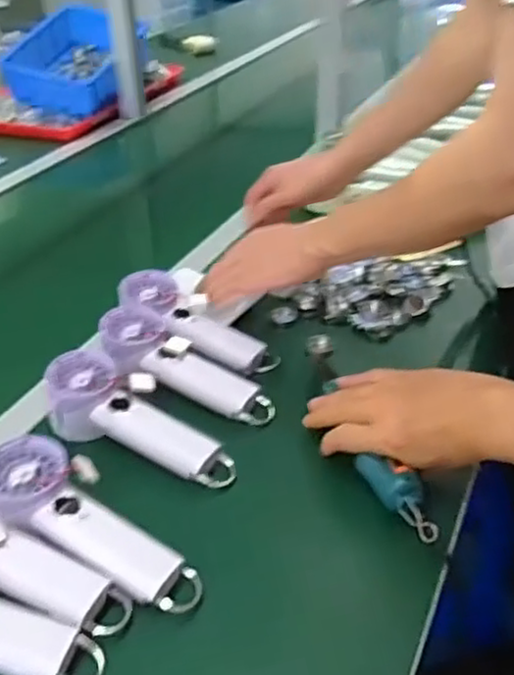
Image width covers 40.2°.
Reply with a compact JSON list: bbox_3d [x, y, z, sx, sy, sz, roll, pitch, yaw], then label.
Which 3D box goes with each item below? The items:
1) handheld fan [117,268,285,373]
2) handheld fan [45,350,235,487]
[{"bbox_3d":[-0.070,-0.016,0.764,0.202,0.031,0.075,34,47,23],"label":"handheld fan"},{"bbox_3d":[-0.105,0.071,0.644,0.195,0.051,0.074,13,37,19],"label":"handheld fan"}]

